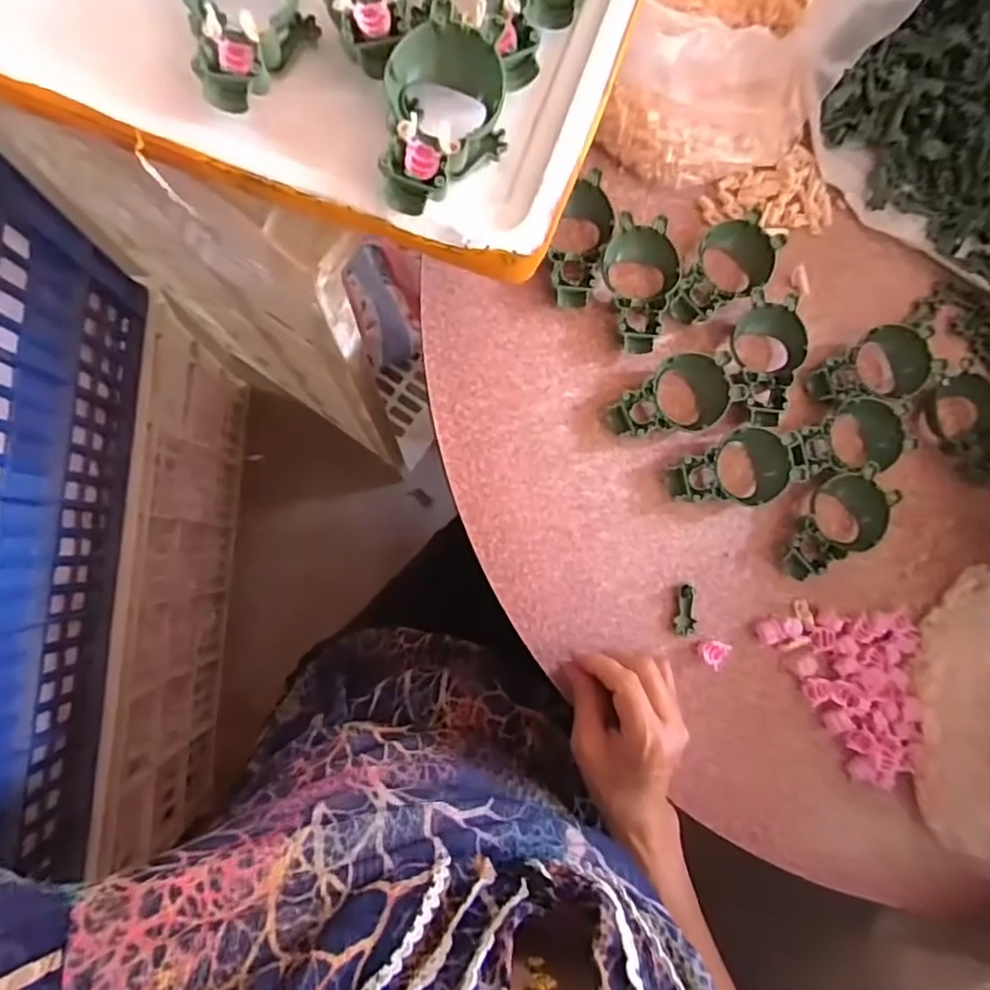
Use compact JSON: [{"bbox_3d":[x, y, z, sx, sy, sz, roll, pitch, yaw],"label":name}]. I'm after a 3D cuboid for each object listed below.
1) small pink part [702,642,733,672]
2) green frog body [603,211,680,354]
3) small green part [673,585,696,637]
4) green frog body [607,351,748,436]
[{"bbox_3d":[0.166,0.121,0.449,0.020,0.012,0.021,13,83,-4],"label":"small pink part"},{"bbox_3d":[0.113,-0.161,0.458,0.055,0.023,0.102,0,84,-6],"label":"green frog body"},{"bbox_3d":[0.146,0.087,0.448,0.018,0.011,0.038,8,83,-5],"label":"small green part"},{"bbox_3d":[0.138,-0.072,0.454,0.104,0.023,0.056,-32,88,-8],"label":"green frog body"}]

